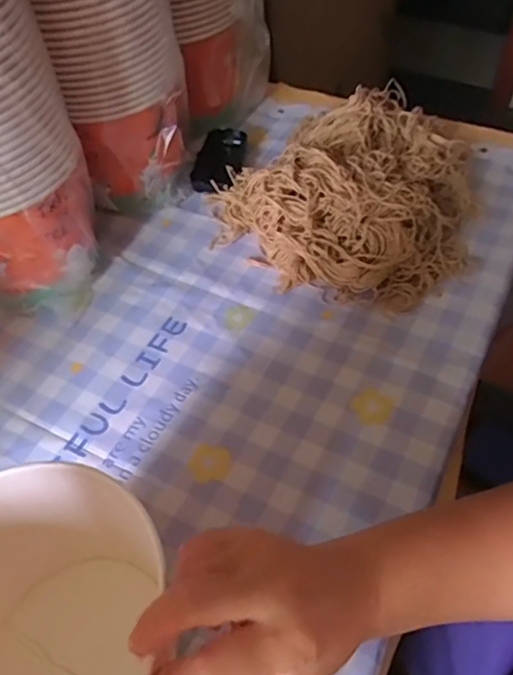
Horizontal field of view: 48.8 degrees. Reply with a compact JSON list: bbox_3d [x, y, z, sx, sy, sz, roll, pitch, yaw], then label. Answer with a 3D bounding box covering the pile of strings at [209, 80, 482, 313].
[{"bbox_3d":[0.104,-0.181,0.637,0.285,0.075,0.305,12,54,14],"label":"pile of strings"}]

